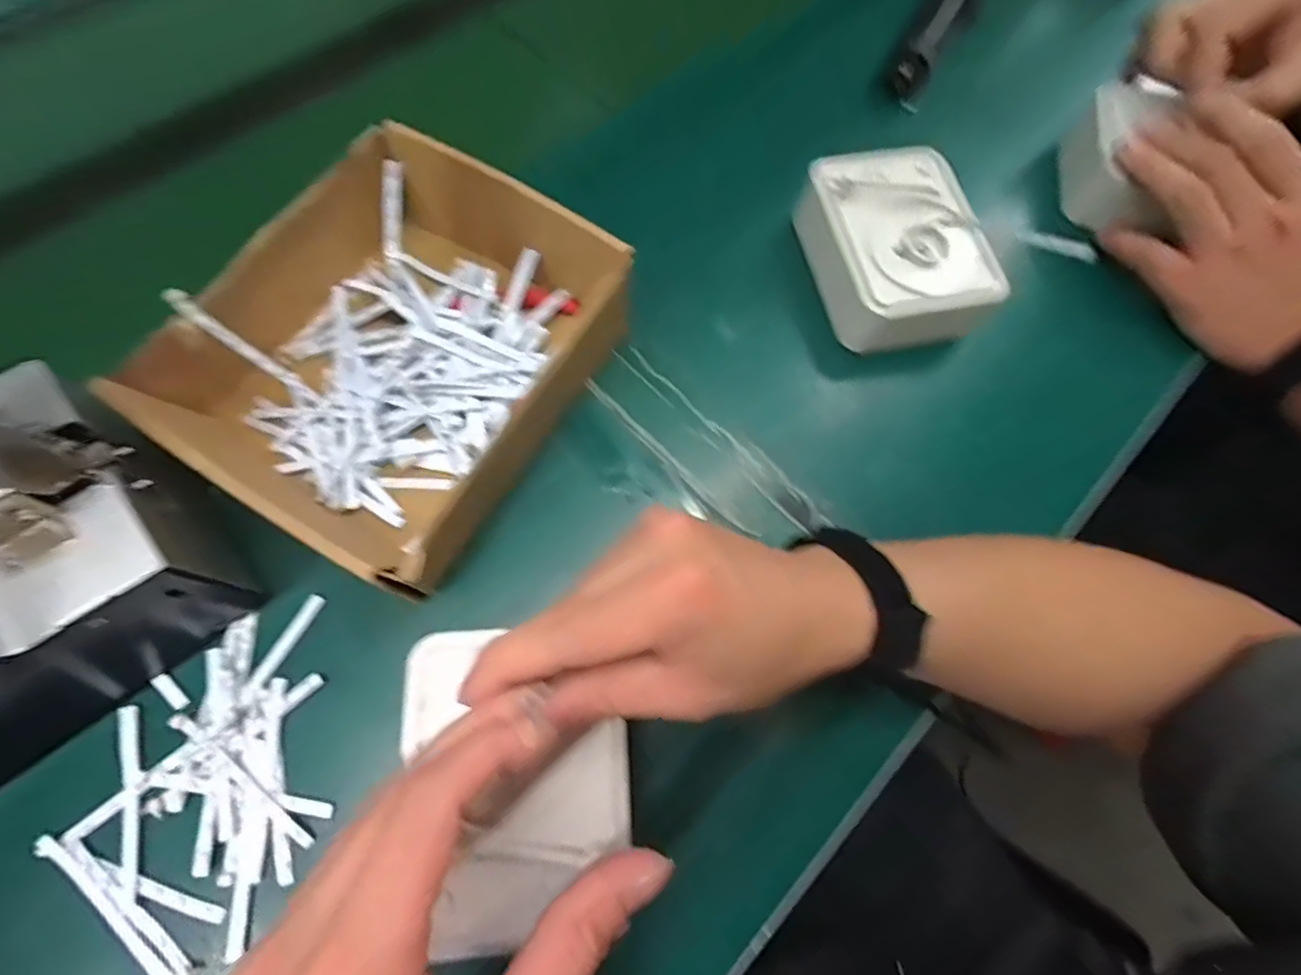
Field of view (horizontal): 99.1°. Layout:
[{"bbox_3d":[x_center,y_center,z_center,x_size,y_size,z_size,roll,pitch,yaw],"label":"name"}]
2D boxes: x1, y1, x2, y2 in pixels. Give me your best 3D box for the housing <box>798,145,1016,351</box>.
[{"bbox_3d":[0.163,-0.156,0.370,0.100,0.051,0.132,-13,69,-8],"label":"housing"}]

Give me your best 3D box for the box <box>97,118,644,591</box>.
[{"bbox_3d":[-0.135,-0.072,0.312,0.184,0.076,0.211,31,70,9],"label":"box"}]

